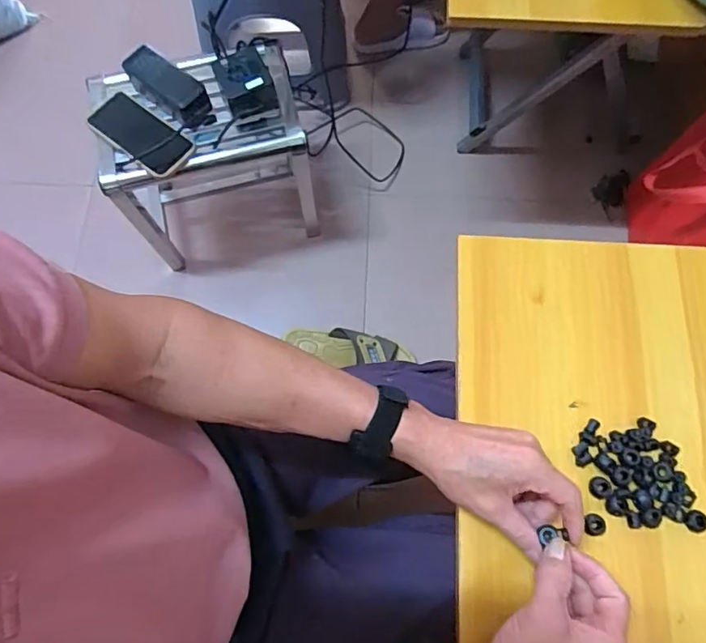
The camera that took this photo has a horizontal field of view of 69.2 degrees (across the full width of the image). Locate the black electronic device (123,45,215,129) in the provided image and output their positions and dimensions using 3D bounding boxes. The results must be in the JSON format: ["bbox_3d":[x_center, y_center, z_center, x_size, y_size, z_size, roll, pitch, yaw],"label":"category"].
[{"bbox_3d":[-0.279,-0.359,0.786,0.134,0.053,0.058,35,77,10],"label":"black electronic device"}]

